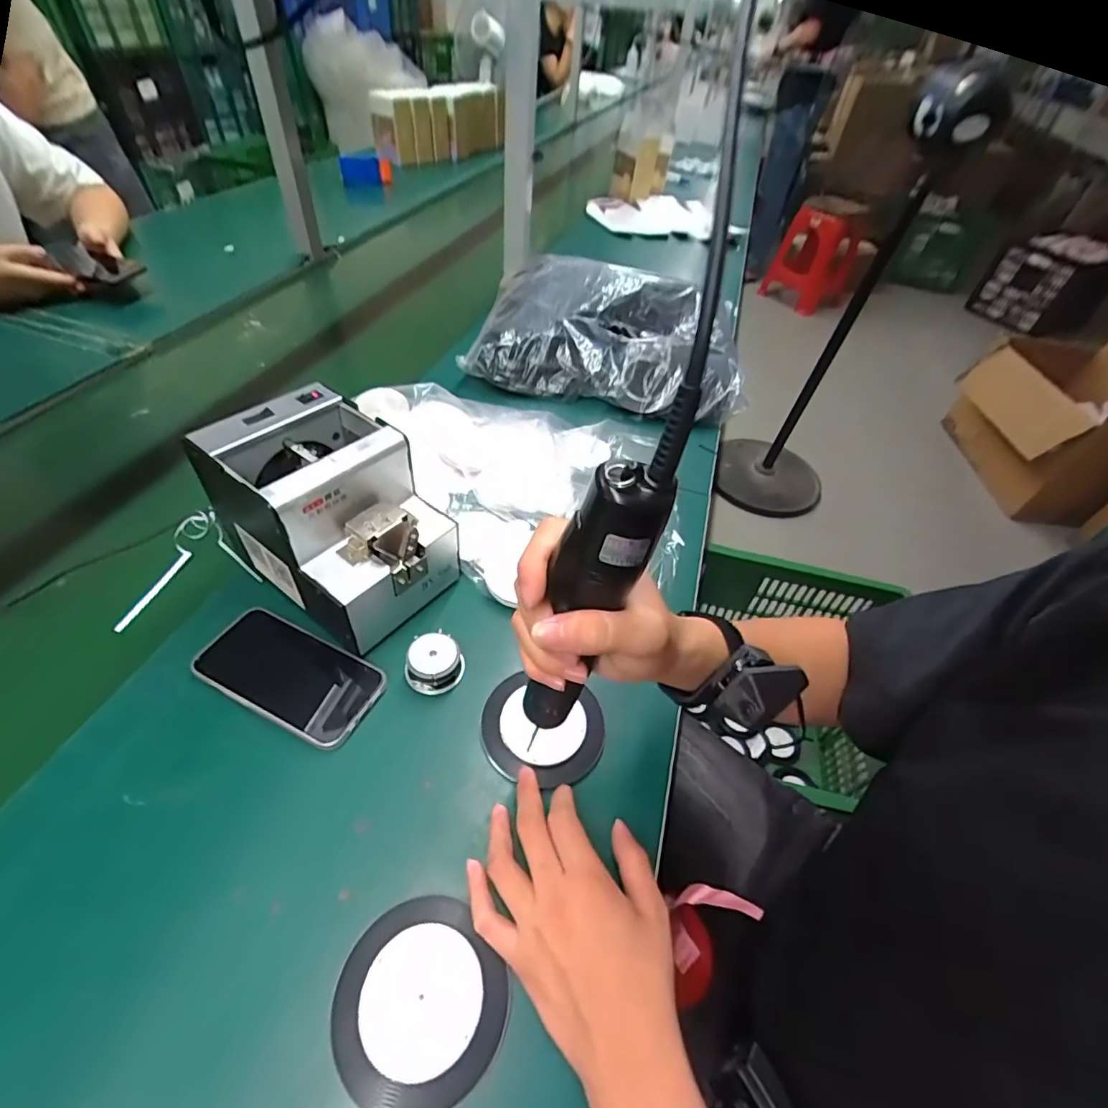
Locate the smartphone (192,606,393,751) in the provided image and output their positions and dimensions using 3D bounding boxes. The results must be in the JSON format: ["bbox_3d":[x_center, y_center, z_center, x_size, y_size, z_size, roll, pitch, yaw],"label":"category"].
[{"bbox_3d":[-0.217,0.100,0.431,0.146,0.012,0.077,22,49,13],"label":"smartphone"}]

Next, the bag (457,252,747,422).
[{"bbox_3d":[0.092,-0.342,0.812,0.384,0.118,0.279,10,48,2],"label":"bag"}]

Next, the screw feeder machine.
[{"bbox_3d":[-0.187,-0.034,0.462,0.173,0.143,0.130,32,52,21],"label":"screw feeder machine"}]

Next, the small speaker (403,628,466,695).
[{"bbox_3d":[-0.101,0.092,0.442,0.045,0.023,0.044,2,48,-4],"label":"small speaker"}]

